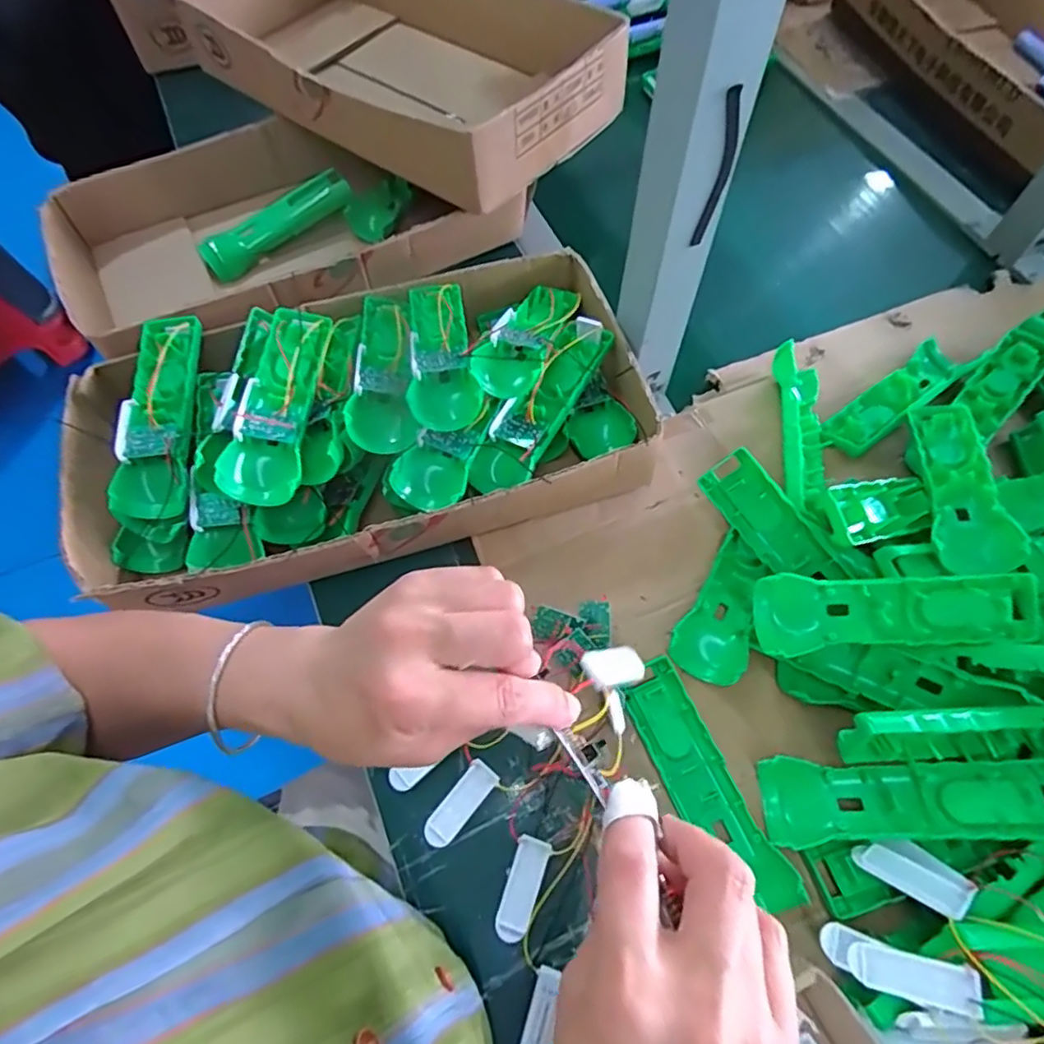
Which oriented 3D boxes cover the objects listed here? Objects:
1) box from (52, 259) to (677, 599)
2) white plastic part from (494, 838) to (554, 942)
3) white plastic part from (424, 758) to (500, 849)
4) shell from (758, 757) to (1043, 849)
[{"bbox_3d":[-0.125,-0.078,0.482,0.424,0.097,0.241,-12,64,-5],"label":"box"},{"bbox_3d":[0.000,0.232,0.389,0.021,0.006,0.057,19,65,9],"label":"white plastic part"},{"bbox_3d":[-0.041,0.189,0.412,0.021,0.005,0.059,36,70,17],"label":"white plastic part"},{"bbox_3d":[0.231,0.166,0.370,0.164,0.025,0.047,-10,62,17],"label":"shell"}]

